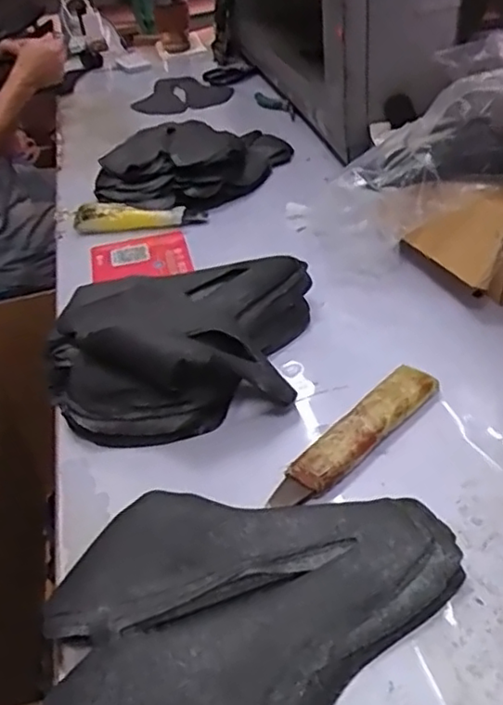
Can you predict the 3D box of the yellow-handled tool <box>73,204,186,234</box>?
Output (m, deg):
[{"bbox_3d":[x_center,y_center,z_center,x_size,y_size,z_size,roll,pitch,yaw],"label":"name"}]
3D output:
[{"bbox_3d":[-0.164,-0.177,0.856,0.148,0.039,0.025,-3,38,6],"label":"yellow-handled tool"}]

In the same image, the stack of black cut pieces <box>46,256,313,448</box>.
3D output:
[{"bbox_3d":[-0.061,-0.019,0.592,0.242,0.081,0.198,-6,37,-1],"label":"stack of black cut pieces"}]

